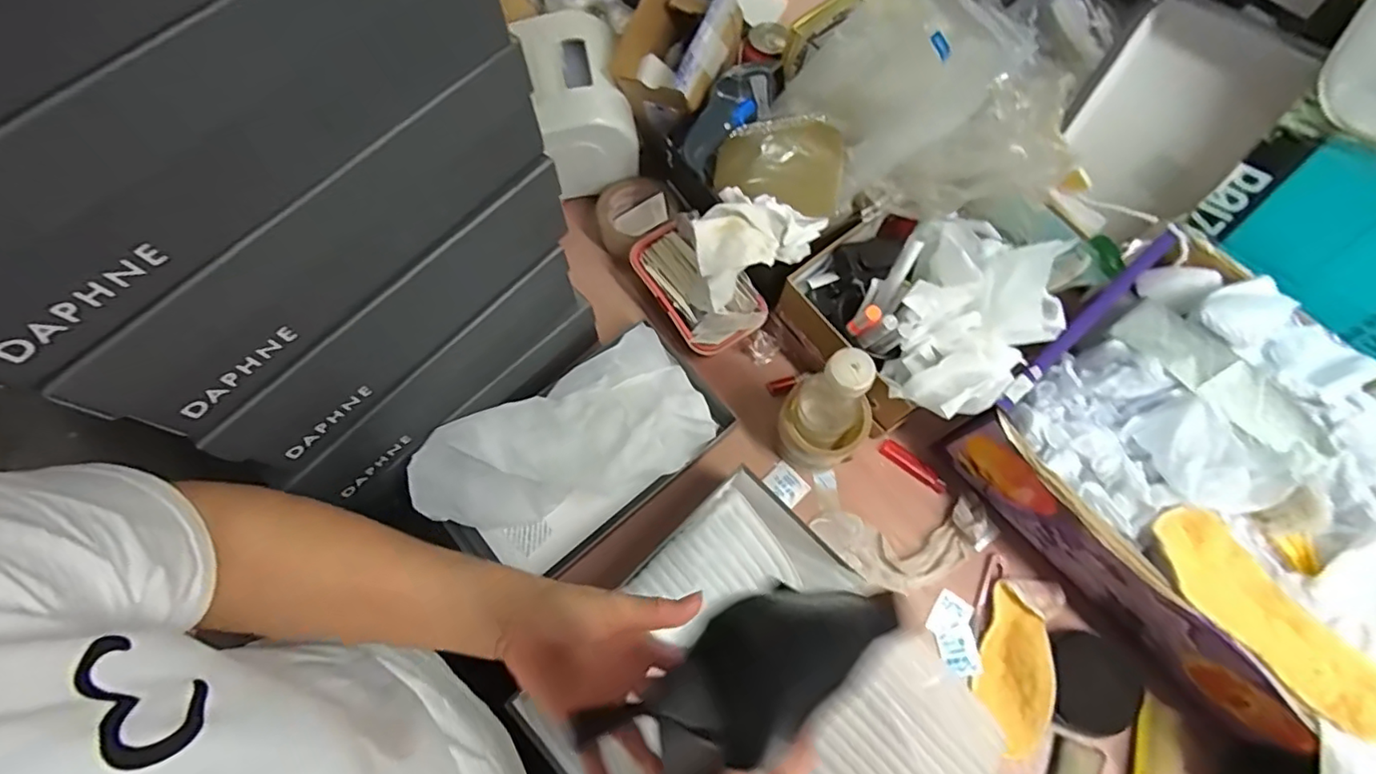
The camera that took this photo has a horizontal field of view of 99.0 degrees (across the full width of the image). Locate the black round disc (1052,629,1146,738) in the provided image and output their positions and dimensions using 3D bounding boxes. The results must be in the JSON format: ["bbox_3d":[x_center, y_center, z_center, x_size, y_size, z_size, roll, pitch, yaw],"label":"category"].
[{"bbox_3d":[0.392,0.286,0.564,0.074,0.018,0.088,16,72,5],"label":"black round disc"}]

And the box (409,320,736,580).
[{"bbox_3d":[-0.107,0.060,0.609,0.293,0.108,0.156,-35,75,-12],"label":"box"}]

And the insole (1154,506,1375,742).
[{"bbox_3d":[0.465,0.187,0.471,0.070,0.023,0.198,-34,75,-12],"label":"insole"}]

